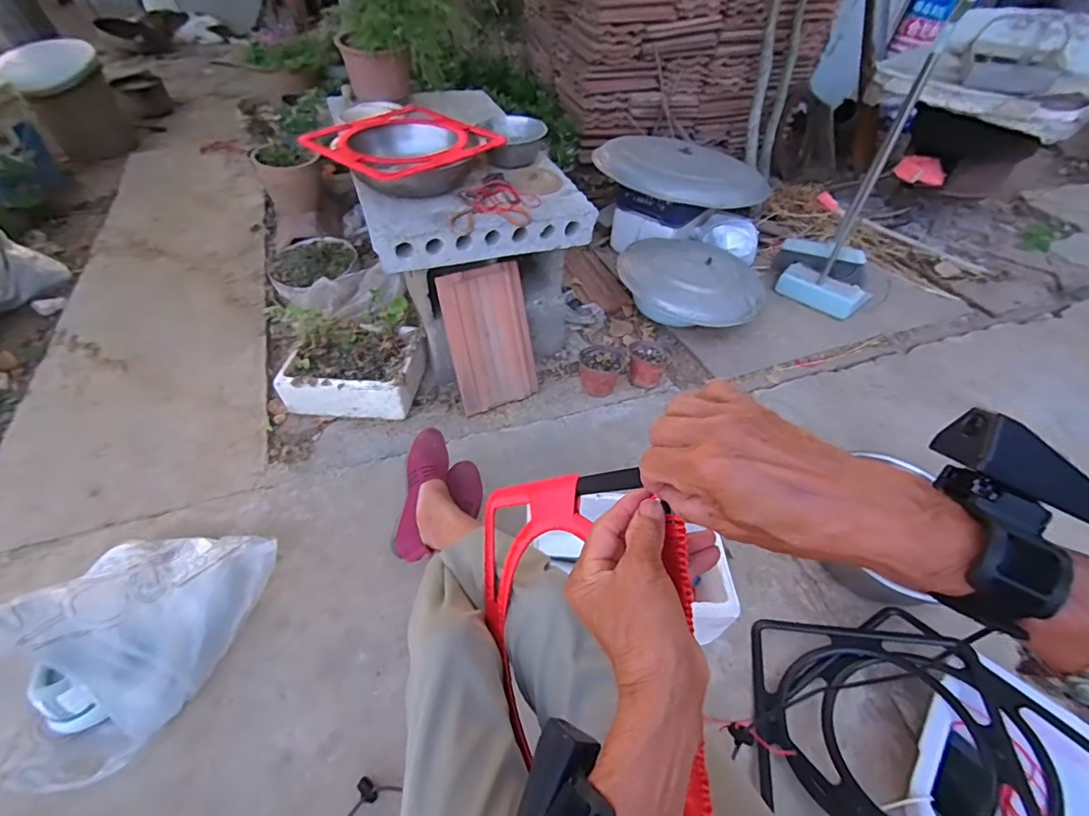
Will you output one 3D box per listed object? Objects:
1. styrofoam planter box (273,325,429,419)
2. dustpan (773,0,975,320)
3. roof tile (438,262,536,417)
[{"bbox_3d":[-0.471,-0.104,1.235,0.305,0.101,0.246,3,48,-2],"label":"styrofoam planter box"},{"bbox_3d":[0.960,-0.702,1.383,0.303,0.867,0.241,26,52,17],"label":"dustpan"},{"bbox_3d":[-0.129,-0.166,1.192,0.203,0.337,0.019,-18,22,-21],"label":"roof tile"}]

